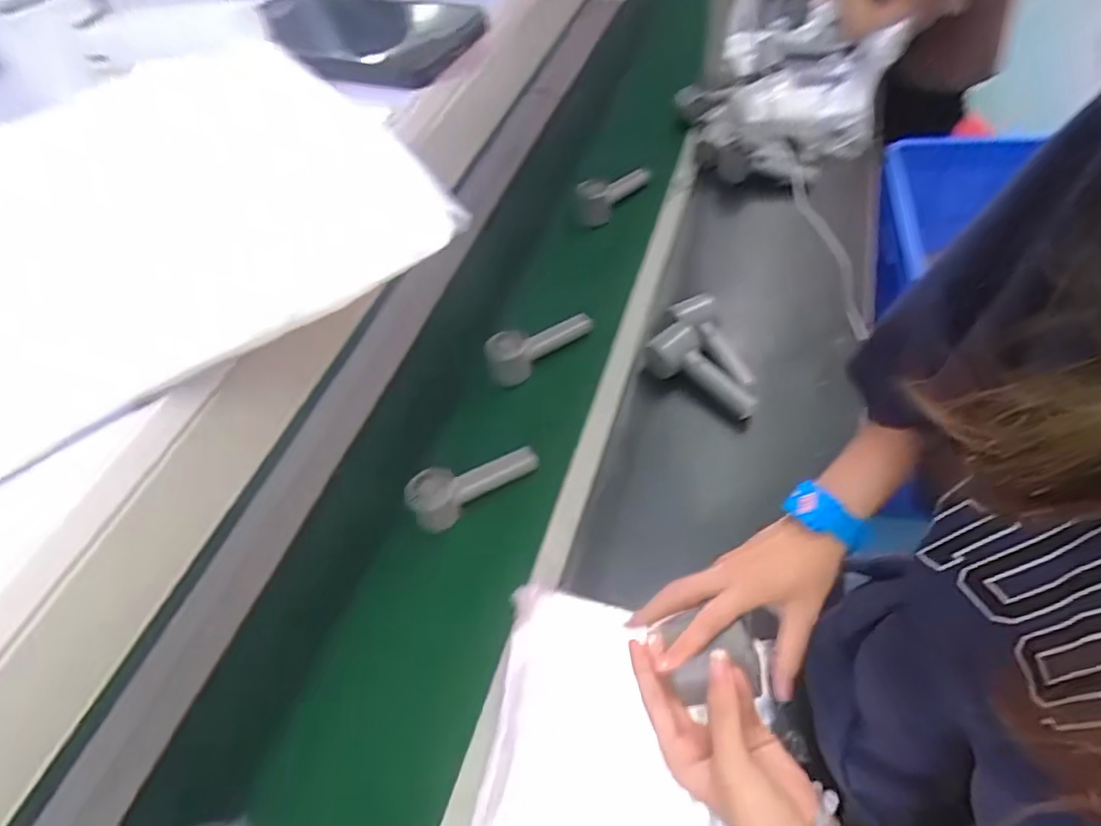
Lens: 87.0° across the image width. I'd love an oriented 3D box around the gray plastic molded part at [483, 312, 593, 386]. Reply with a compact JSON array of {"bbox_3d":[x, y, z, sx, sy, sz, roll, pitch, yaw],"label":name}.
[{"bbox_3d":[-0.011,-0.097,0.832,0.162,0.056,0.062,-20,55,-9],"label":"gray plastic molded part"}]

